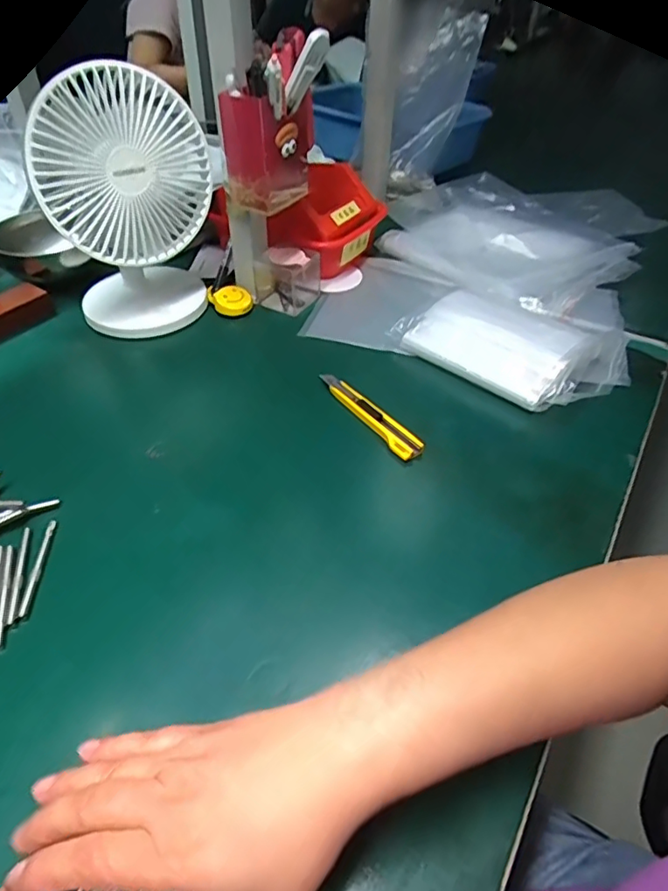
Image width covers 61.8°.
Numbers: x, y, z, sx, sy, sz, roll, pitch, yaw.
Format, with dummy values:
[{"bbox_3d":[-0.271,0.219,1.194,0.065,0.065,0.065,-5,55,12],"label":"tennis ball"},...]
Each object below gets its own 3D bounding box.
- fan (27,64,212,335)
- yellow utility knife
[{"bbox_3d":[-0.210,-0.255,0.587,0.161,0.218,0.131,-9,45,-10],"label":"fan"},{"bbox_3d":[0.032,-0.030,0.511,0.021,0.012,0.132,-24,49,-24],"label":"yellow utility knife"}]

